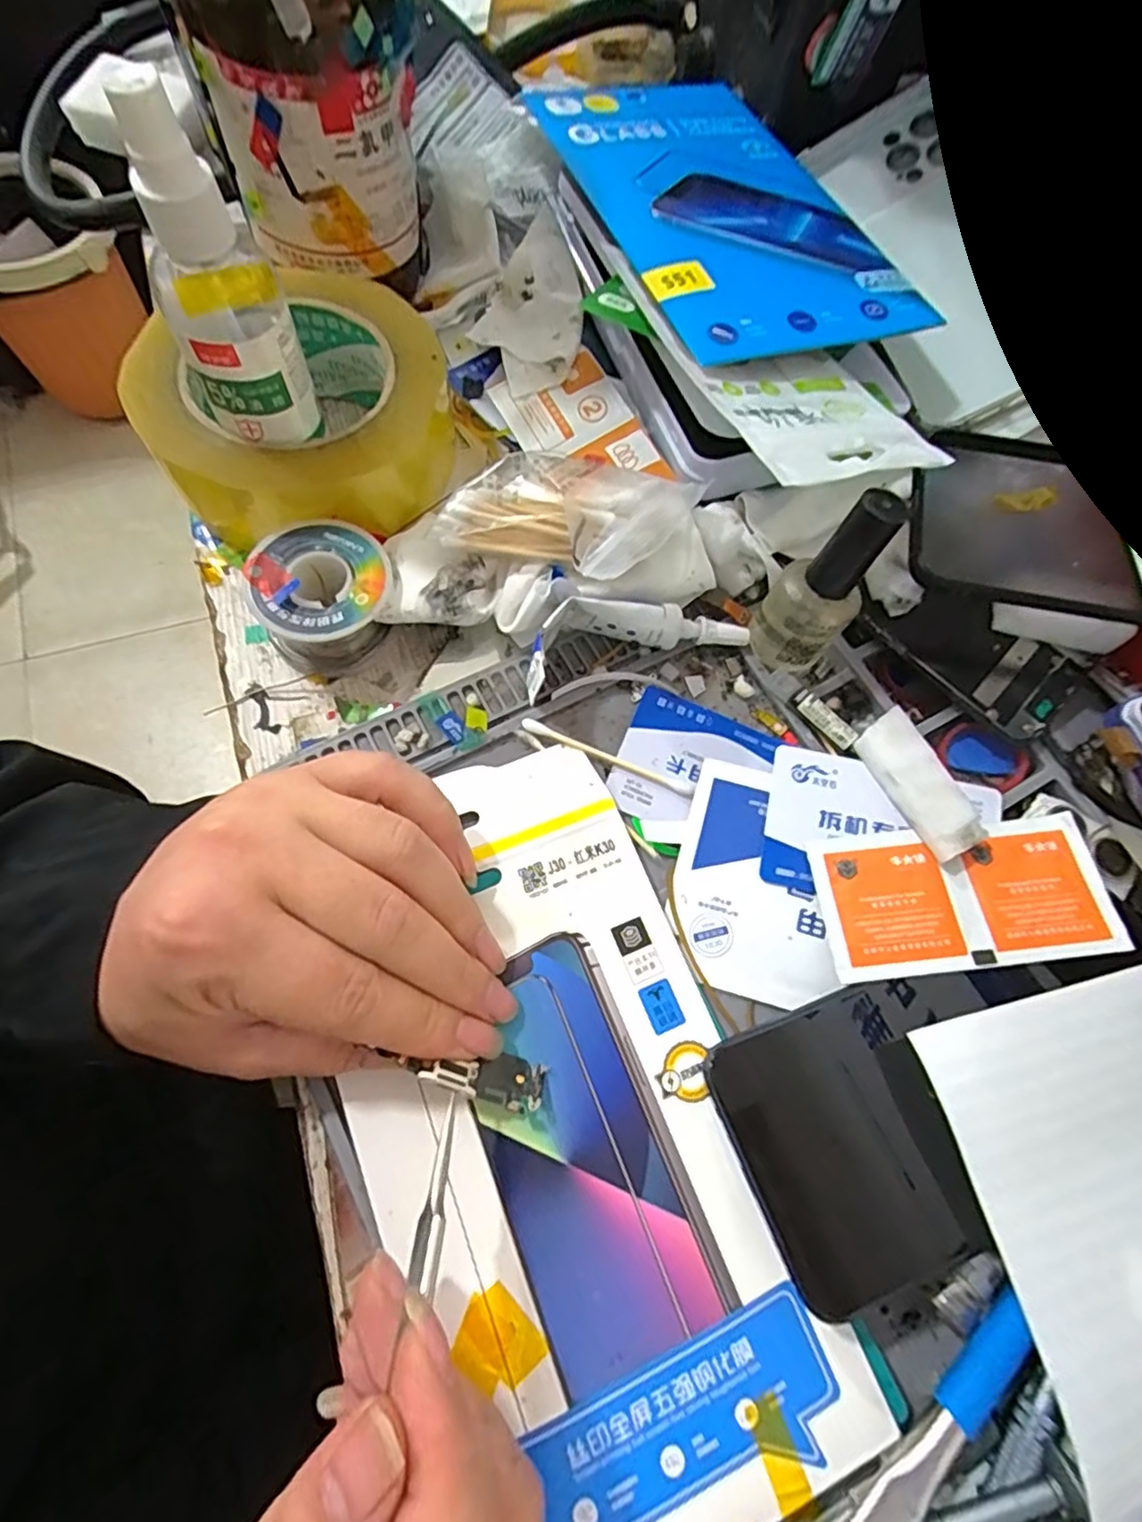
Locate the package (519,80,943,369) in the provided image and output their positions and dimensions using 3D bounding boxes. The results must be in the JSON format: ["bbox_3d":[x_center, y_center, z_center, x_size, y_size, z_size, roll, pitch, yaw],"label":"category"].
[{"bbox_3d":[0.067,-0.255,0.294,0.117,0.006,0.206,-16,67,-13],"label":"package"}]

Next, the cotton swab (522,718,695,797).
[{"bbox_3d":[0.015,-0.002,0.252,0.071,0.007,0.005,24,70,3],"label":"cotton swab"}]

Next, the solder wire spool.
[{"bbox_3d":[-0.098,-0.066,0.258,0.055,0.031,0.051,2,70,-5],"label":"solder wire spool"}]

